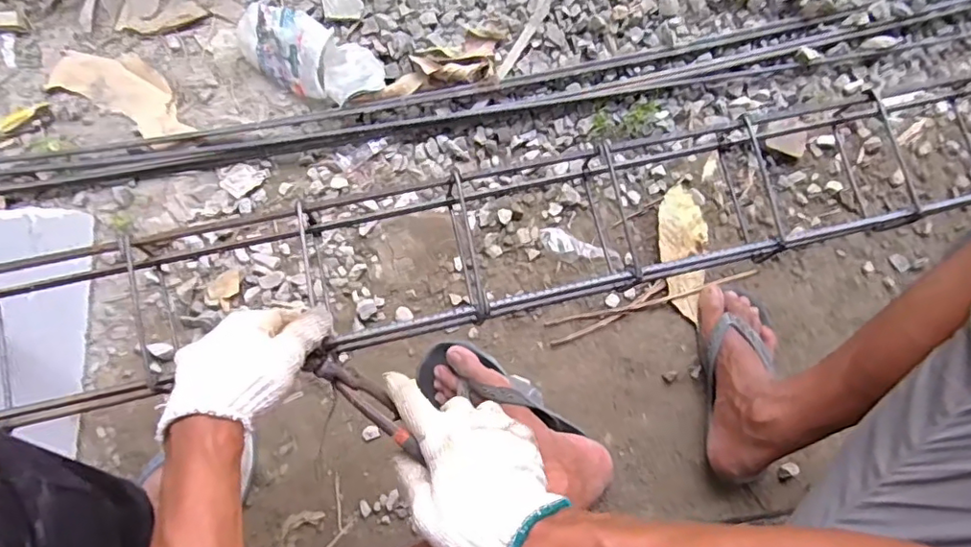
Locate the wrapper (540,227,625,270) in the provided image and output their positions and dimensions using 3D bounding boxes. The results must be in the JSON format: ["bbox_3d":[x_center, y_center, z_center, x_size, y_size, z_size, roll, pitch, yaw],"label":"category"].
[{"bbox_3d":[0.136,-0.032,0.795,0.121,0.012,0.038,19,75,3],"label":"wrapper"}]

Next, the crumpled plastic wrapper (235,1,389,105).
[{"bbox_3d":[-0.251,-0.315,0.792,0.224,0.070,0.098,26,76,5],"label":"crumpled plastic wrapper"}]

